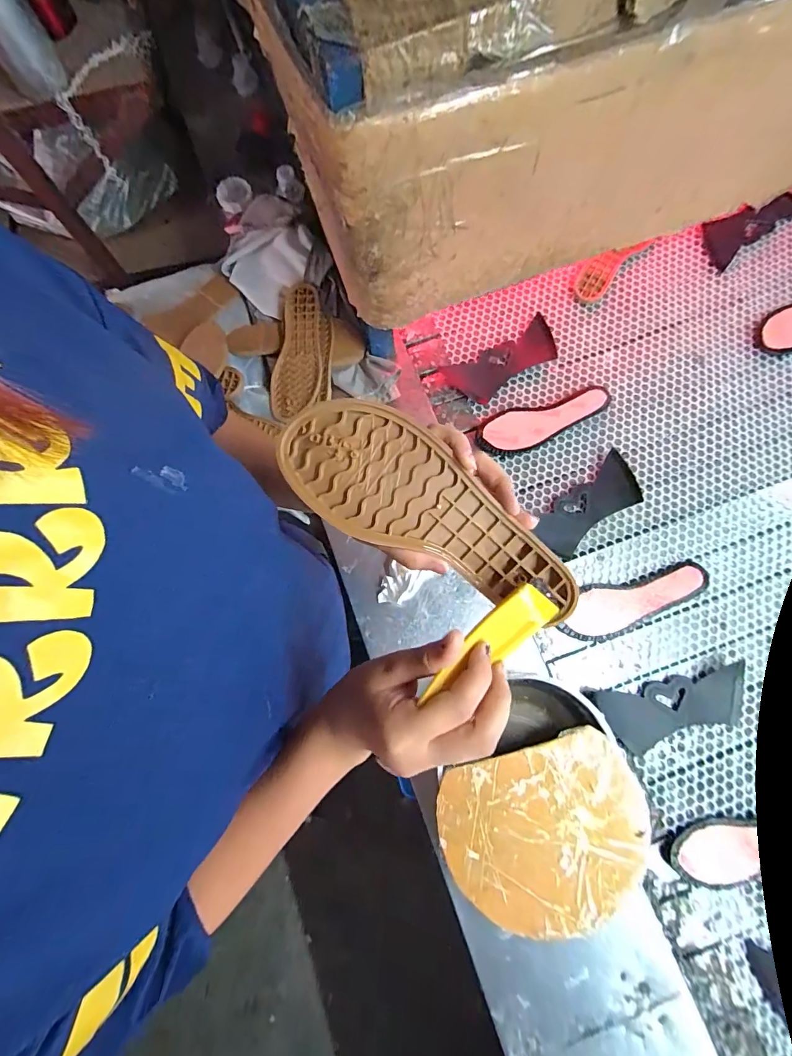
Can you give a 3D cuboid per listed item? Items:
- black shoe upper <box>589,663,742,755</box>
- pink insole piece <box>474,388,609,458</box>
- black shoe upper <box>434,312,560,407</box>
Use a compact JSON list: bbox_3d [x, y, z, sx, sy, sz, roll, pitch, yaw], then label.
[{"bbox_3d":[0.409,0.266,0.602,0.216,0.007,0.087,-11,76,-1],"label":"black shoe upper"},{"bbox_3d":[0.261,-0.186,0.707,0.228,0.016,0.076,-20,77,-3],"label":"pink insole piece"},{"bbox_3d":[0.196,-0.305,0.748,0.207,0.012,0.093,-34,78,-6],"label":"black shoe upper"}]

